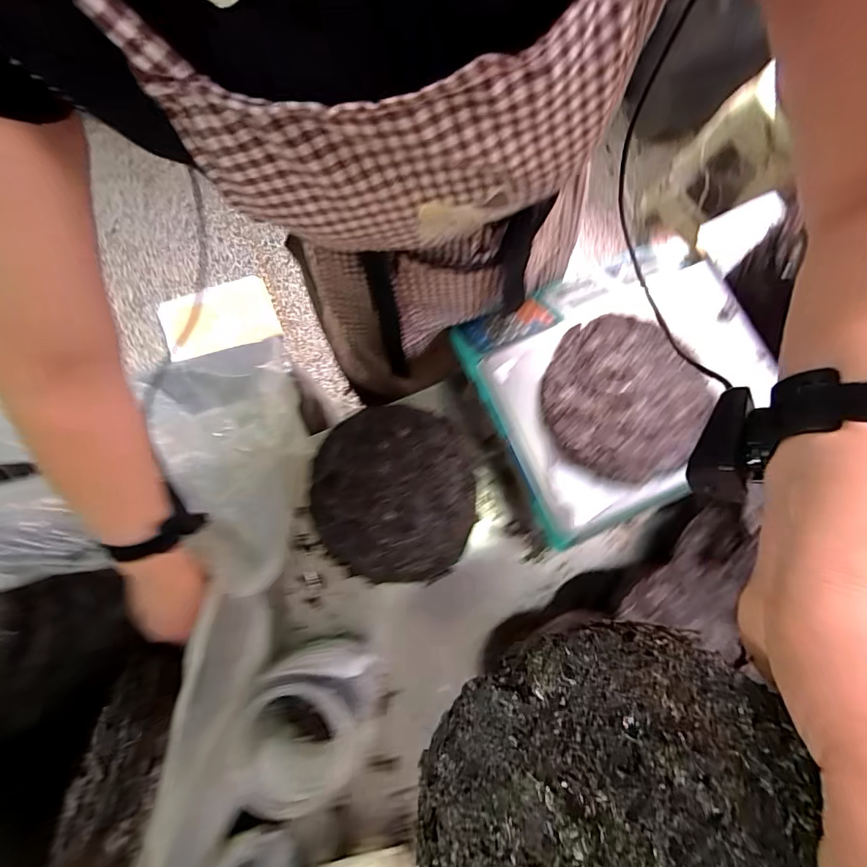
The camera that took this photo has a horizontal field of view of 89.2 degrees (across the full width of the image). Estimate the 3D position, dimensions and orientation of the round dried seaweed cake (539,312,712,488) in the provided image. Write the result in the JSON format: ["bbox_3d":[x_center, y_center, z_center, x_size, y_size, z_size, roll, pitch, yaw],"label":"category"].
[{"bbox_3d":[0.219,-0.041,0.512,0.180,0.015,0.184,0,79,-1],"label":"round dried seaweed cake"}]

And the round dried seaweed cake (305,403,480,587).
[{"bbox_3d":[-0.049,0.068,0.519,0.185,0.028,0.202,0,79,-1],"label":"round dried seaweed cake"}]

